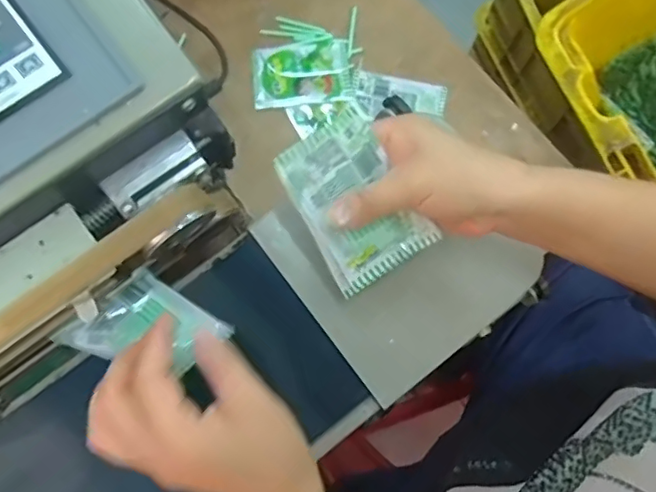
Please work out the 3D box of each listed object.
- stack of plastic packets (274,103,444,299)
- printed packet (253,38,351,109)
[{"bbox_3d":[0.016,-0.026,0.350,0.065,0.011,0.101,-34,112,0],"label":"stack of plastic packets"},{"bbox_3d":[-0.027,-0.181,0.594,0.100,0.013,0.068,-7,78,-3],"label":"printed packet"}]

